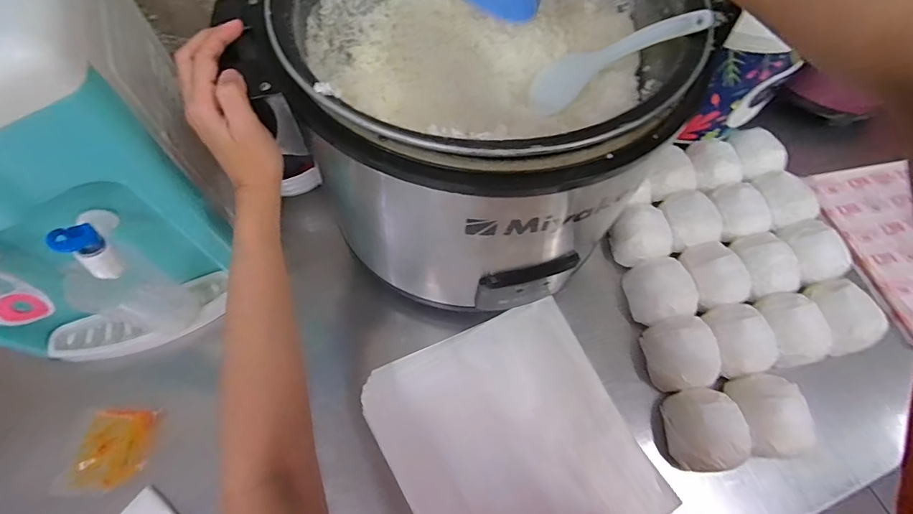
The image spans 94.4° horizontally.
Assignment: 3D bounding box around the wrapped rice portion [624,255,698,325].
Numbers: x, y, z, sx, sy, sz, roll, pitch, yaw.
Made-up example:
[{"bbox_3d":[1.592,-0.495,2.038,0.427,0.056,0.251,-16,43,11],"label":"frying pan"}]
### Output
[{"bbox_3d":[0.265,0.042,0.546,0.076,0.039,0.080,-8,65,-6],"label":"wrapped rice portion"}]

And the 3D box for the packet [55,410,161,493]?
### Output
[{"bbox_3d":[-0.380,0.211,0.465,0.076,0.018,0.079,1,65,-1],"label":"packet"}]

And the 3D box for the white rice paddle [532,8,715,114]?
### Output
[{"bbox_3d":[0.147,-0.190,0.409,0.027,0.180,0.056,41,63,-28],"label":"white rice paddle"}]

